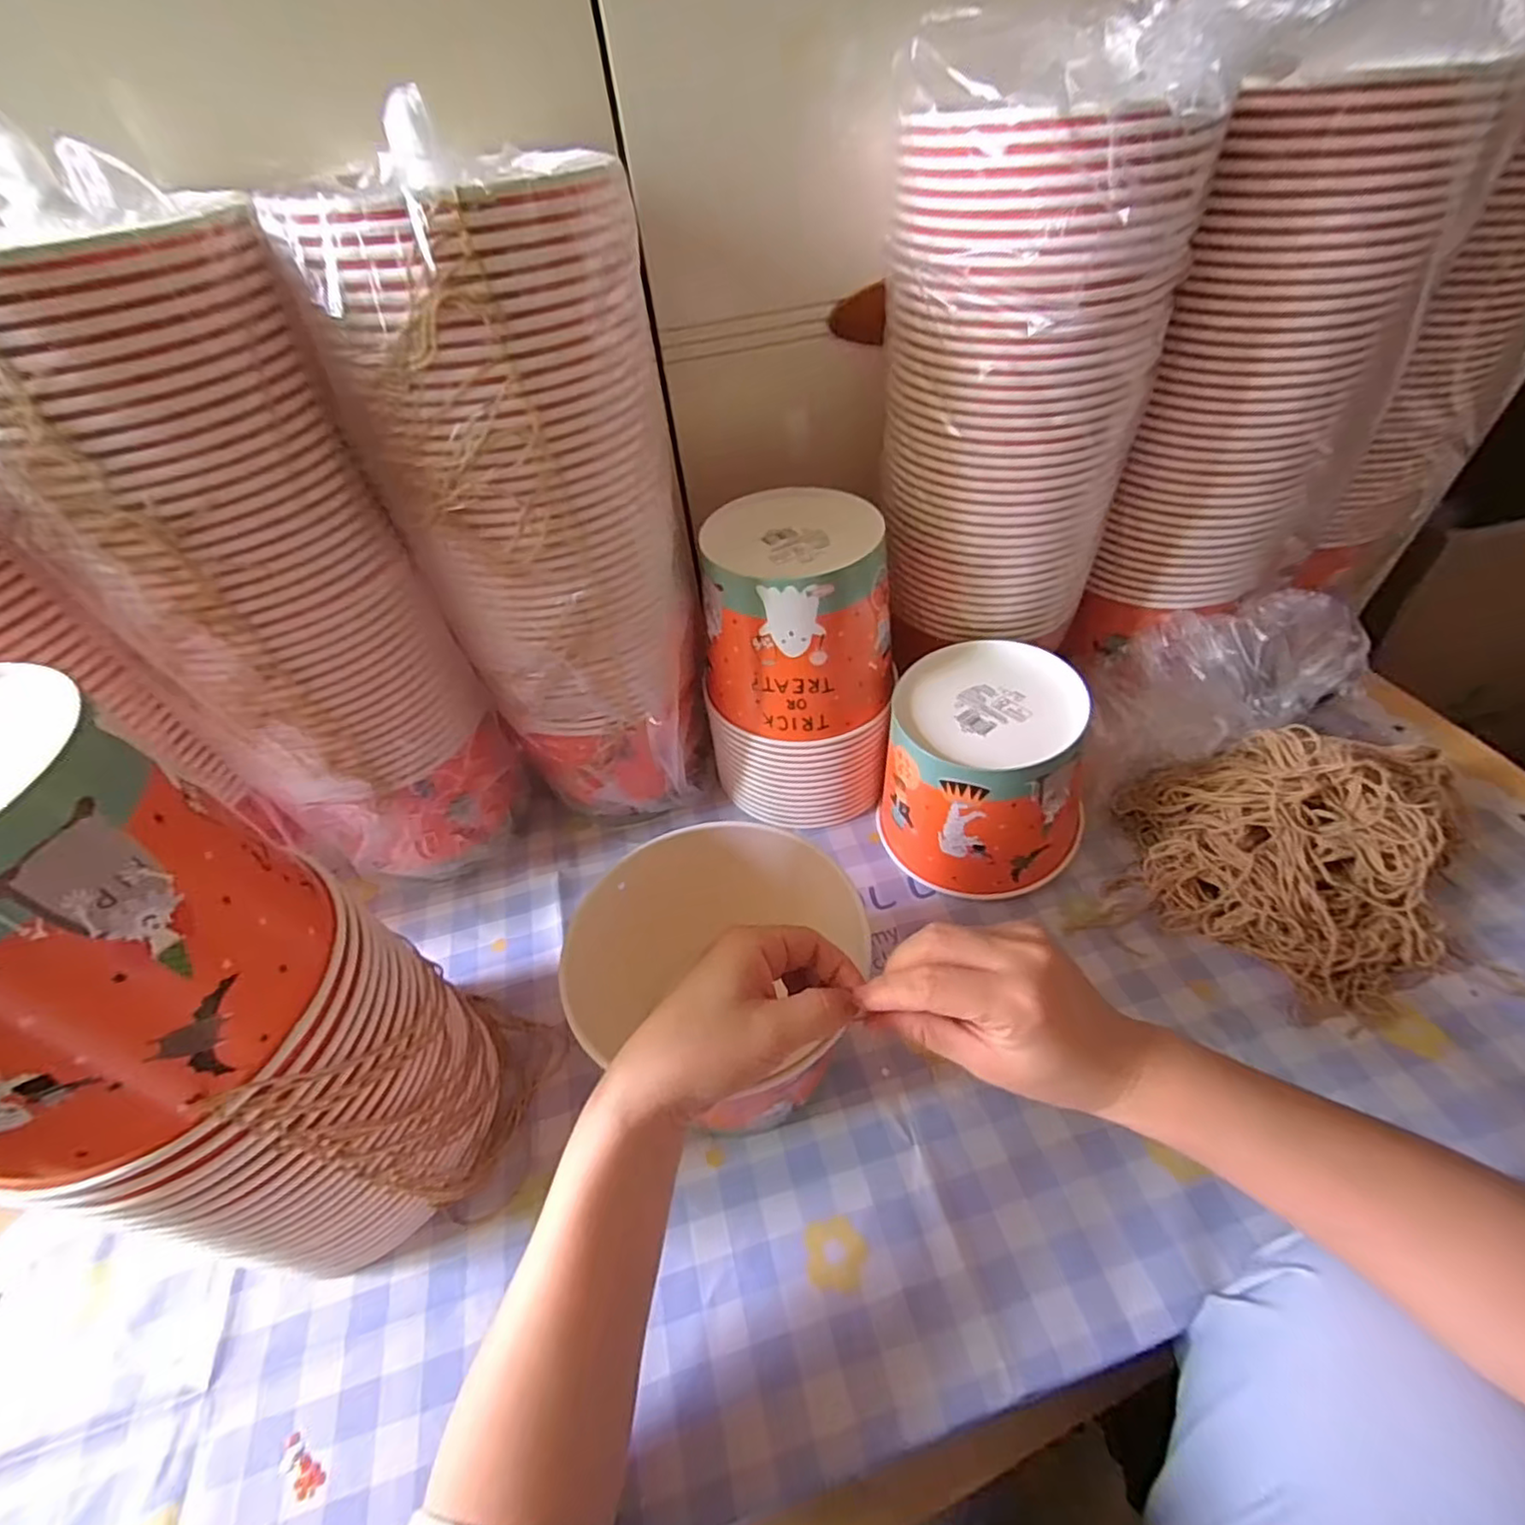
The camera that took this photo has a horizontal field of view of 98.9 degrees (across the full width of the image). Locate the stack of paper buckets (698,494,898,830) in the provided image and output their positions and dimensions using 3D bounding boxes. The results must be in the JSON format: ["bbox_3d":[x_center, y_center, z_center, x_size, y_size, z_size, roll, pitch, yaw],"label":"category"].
[{"bbox_3d":[0.026,-0.077,0.529,0.145,0.228,0.146,-4,48,3],"label":"stack of paper buckets"}]

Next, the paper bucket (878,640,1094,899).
[{"bbox_3d":[0.168,0.007,0.503,0.142,0.148,0.135,0,48,6],"label":"paper bucket"}]

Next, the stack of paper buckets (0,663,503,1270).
[{"bbox_3d":[-0.258,0.125,0.305,0.140,0.308,0.138,7,49,13],"label":"stack of paper buckets"}]

